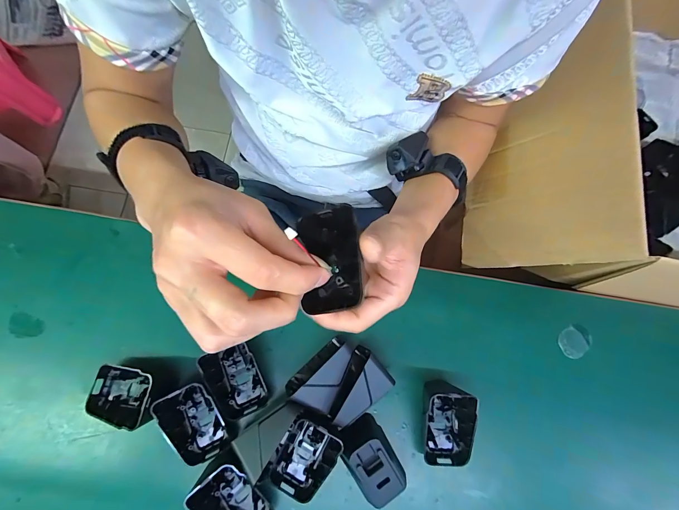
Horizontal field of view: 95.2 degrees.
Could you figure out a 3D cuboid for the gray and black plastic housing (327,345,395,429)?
[{"bbox_3d":[0.013,0.120,0.285,0.061,0.047,0.042,-39,82,-10],"label":"gray and black plastic housing"}]

